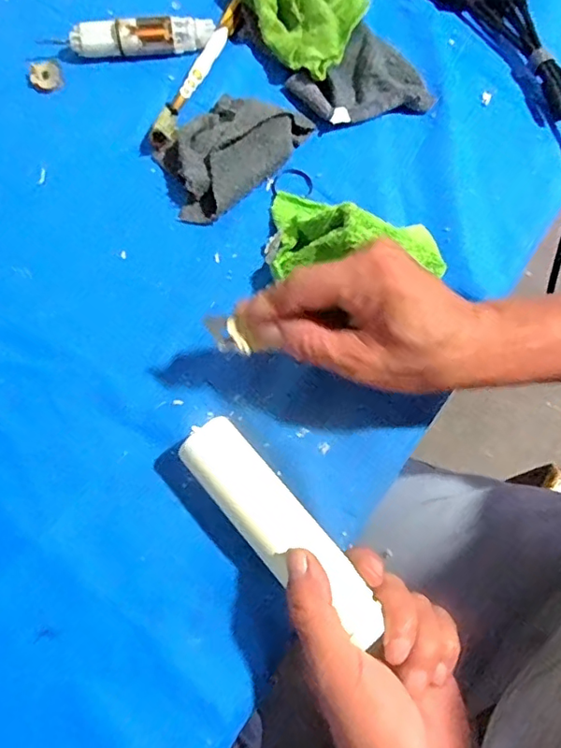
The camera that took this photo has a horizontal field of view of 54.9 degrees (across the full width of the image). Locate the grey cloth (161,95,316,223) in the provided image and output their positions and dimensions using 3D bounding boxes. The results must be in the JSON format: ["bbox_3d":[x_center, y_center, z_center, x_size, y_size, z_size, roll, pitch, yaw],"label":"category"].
[{"bbox_3d":[-0.037,-0.163,0.393,0.073,0.024,0.110,41,75,12],"label":"grey cloth"}]

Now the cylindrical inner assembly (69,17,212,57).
[{"bbox_3d":[-0.109,-0.267,0.428,0.109,0.024,0.021,-9,71,-4],"label":"cylindrical inner assembly"}]

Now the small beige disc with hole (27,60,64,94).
[{"bbox_3d":[-0.187,-0.237,0.427,0.026,0.004,0.032,-12,71,-5],"label":"small beige disc with hole"}]

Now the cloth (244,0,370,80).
[{"bbox_3d":[0.011,-0.297,0.435,0.117,0.034,0.105,33,73,10],"label":"cloth"}]

